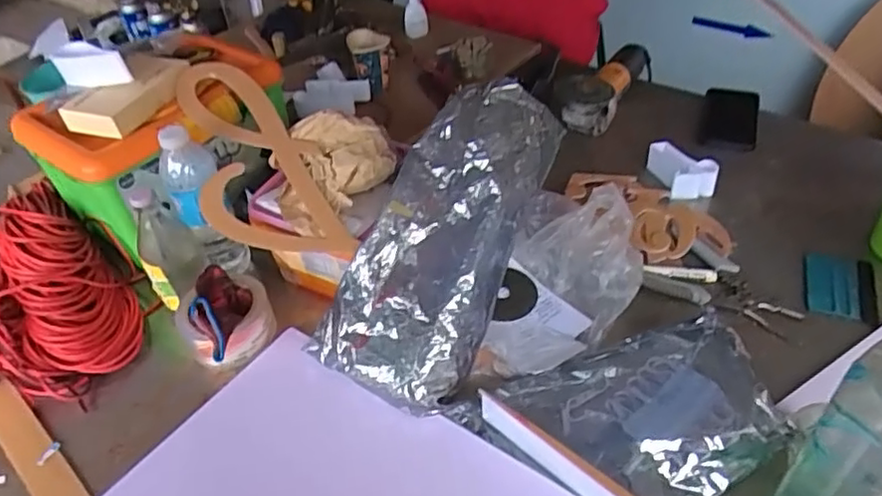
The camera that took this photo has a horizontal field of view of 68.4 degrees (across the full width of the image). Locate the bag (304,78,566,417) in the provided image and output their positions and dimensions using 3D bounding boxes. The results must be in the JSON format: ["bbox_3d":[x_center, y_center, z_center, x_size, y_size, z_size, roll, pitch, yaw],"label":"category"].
[{"bbox_3d":[0.001,-0.011,0.699,0.159,0.086,0.350,23,83,26],"label":"bag"}]

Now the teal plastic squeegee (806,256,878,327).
[{"bbox_3d":[0.458,0.044,0.742,0.073,0.007,0.092,11,45,17],"label":"teal plastic squeegee"}]

